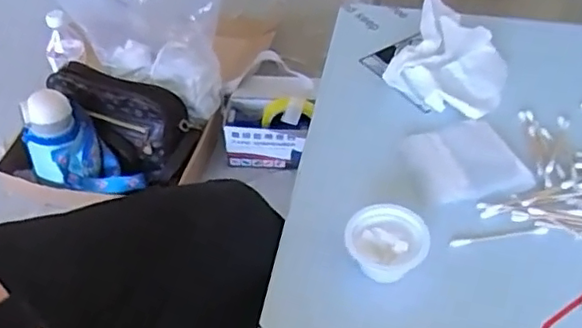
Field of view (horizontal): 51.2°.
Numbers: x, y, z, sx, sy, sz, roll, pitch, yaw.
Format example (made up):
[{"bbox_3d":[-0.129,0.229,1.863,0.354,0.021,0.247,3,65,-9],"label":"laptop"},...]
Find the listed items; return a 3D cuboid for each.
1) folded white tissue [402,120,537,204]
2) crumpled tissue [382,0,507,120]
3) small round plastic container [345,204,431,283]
[{"bbox_3d":[0.138,-0.002,0.481,0.080,0.009,0.074,-14,48,-10],"label":"folded white tissue"},{"bbox_3d":[0.150,-0.097,0.557,0.098,0.037,0.130,19,51,20],"label":"crumpled tissue"},{"bbox_3d":[0.064,0.055,0.410,0.053,0.031,0.047,2,48,5],"label":"small round plastic container"}]

